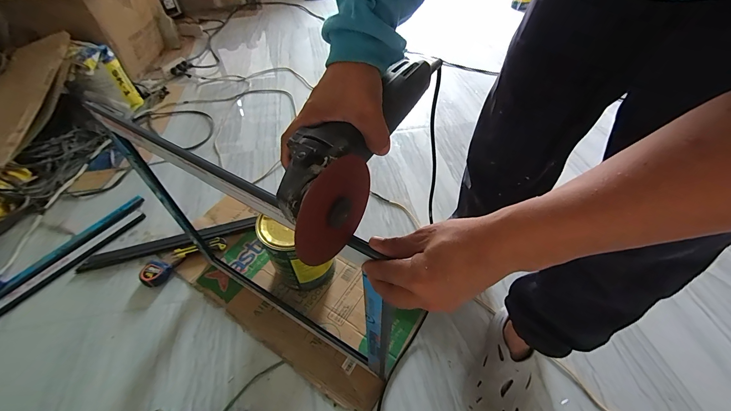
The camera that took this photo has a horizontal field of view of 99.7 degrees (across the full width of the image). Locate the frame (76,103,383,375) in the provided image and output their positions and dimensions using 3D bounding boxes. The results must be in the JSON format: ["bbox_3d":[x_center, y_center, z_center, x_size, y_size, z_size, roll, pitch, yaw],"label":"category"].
[{"bbox_3d":[-0.204,0.111,0.599,0.552,0.502,0.026,24,55,20],"label":"frame"}]

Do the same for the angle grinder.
[{"bbox_3d":[-0.011,-0.073,0.324,0.074,0.082,0.263,20,60,17],"label":"angle grinder"}]

